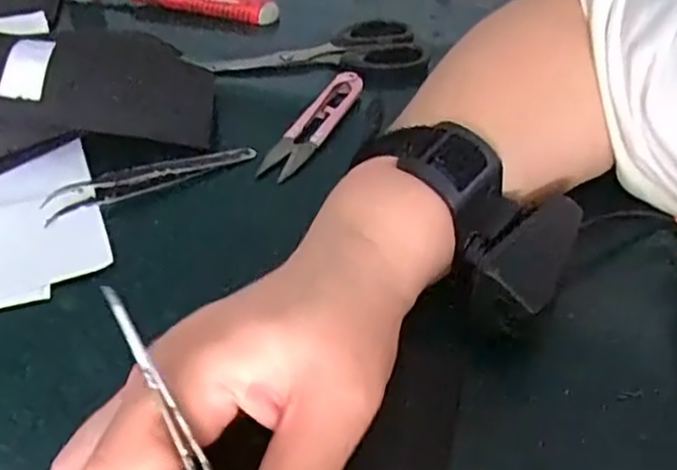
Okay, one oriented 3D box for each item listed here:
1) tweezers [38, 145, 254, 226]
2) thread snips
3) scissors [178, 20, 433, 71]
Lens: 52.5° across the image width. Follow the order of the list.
[{"bbox_3d":[-0.097,-0.031,0.358,0.110,0.010,0.013,-21,48,-23],"label":"tweezers"},{"bbox_3d":[-0.013,-0.066,0.399,0.024,0.012,0.097,21,46,19],"label":"thread snips"},{"bbox_3d":[-0.022,-0.127,0.465,0.155,0.014,0.055,0,43,-2],"label":"scissors"}]

